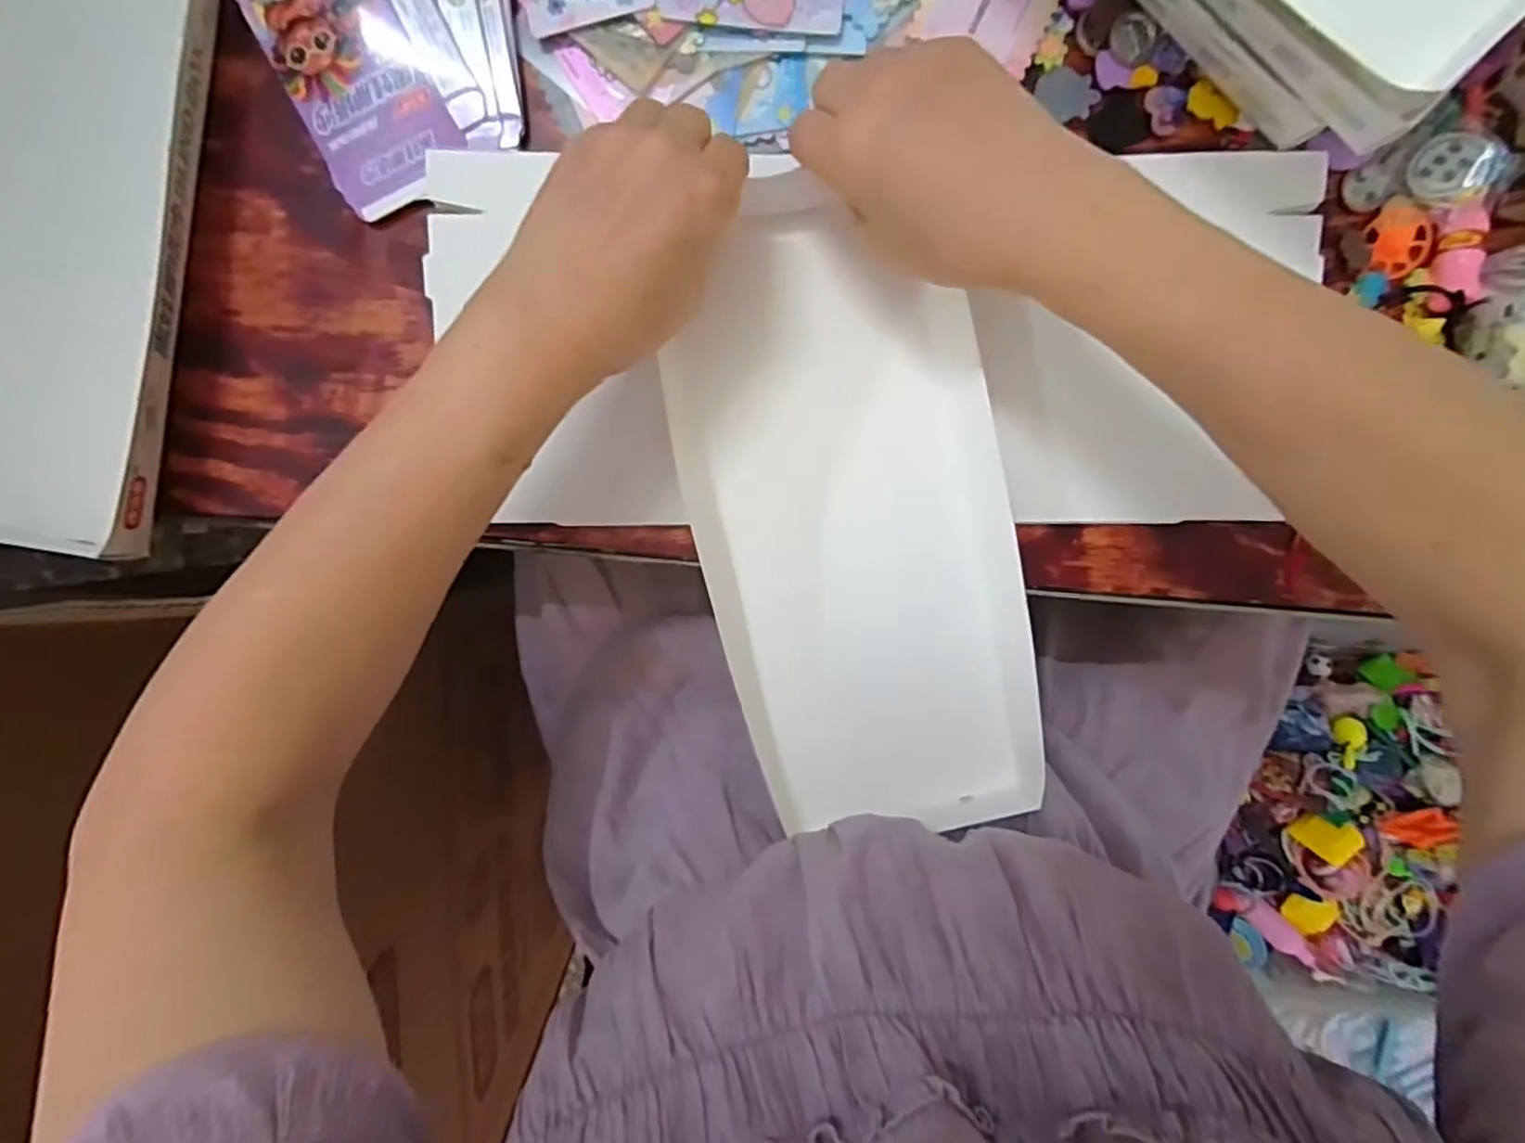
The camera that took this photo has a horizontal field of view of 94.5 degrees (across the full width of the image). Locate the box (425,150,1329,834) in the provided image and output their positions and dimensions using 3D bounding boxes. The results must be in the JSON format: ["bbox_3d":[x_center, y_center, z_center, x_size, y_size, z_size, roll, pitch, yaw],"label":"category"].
[{"bbox_3d":[0.055,-0.034,0.363,0.417,0.036,0.338,-1,98,0],"label":"box"}]

